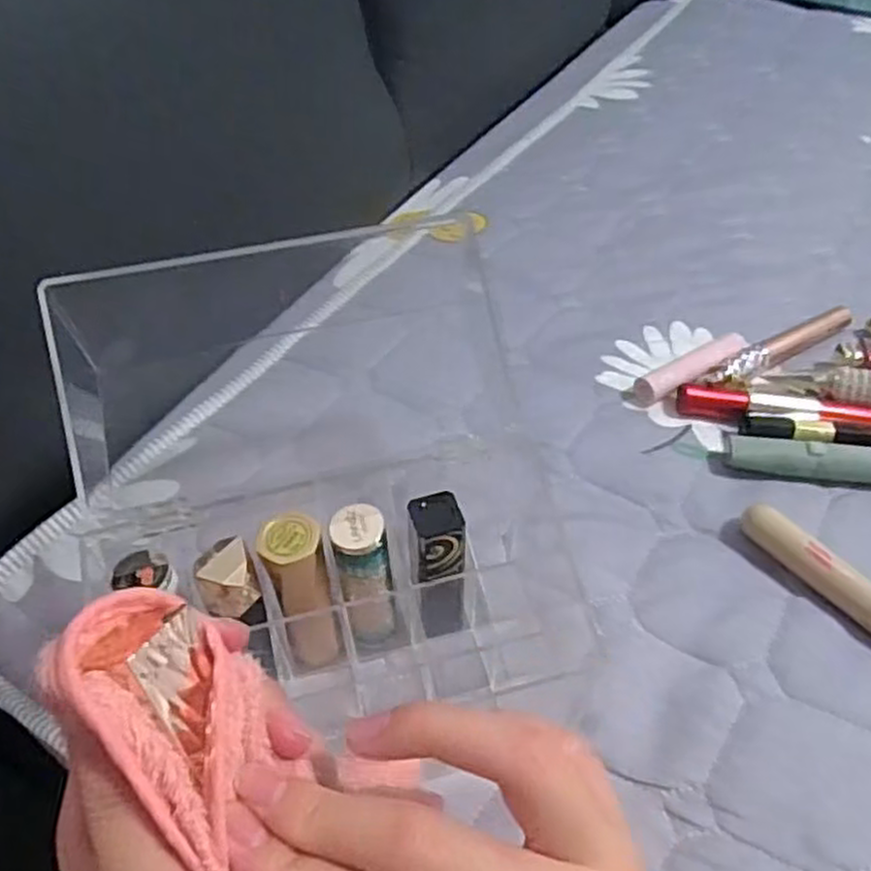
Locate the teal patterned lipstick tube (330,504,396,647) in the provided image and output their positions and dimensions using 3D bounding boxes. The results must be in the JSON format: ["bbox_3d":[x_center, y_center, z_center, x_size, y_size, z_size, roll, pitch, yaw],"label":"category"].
[{"bbox_3d":[-0.030,0.062,0.323,0.021,0.085,0.021,-7,50,-6],"label":"teal patterned lipstick tube"}]

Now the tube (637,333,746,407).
[{"bbox_3d":[0.156,-0.041,0.456,0.084,0.015,0.019,-26,54,-20],"label":"tube"}]

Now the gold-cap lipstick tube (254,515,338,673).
[{"bbox_3d":[-0.055,0.068,0.318,0.023,0.087,0.026,-11,50,-9],"label":"gold-cap lipstick tube"}]

